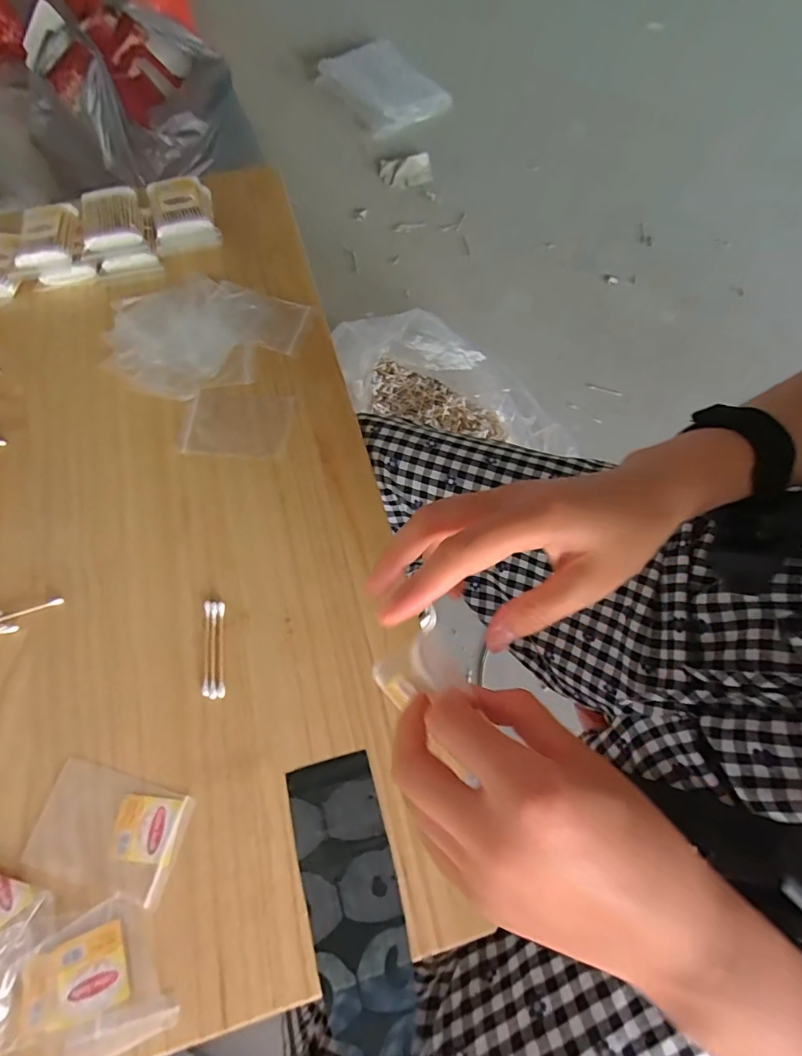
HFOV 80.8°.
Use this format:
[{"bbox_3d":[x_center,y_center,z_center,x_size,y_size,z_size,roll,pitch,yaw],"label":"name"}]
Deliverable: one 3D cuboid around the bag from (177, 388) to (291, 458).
[{"bbox_3d":[-0.154,-0.101,0.446,0.094,0.004,0.070,3,71,-4],"label":"bag"}]

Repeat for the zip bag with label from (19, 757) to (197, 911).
[{"bbox_3d":[-0.201,0.208,0.325,0.099,0.005,0.066,16,70,5],"label":"zip bag with label"}]

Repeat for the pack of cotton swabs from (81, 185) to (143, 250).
[{"bbox_3d":[-0.313,-0.332,0.513,0.059,0.027,0.084,-15,70,-7],"label":"pack of cotton swabs"}]

